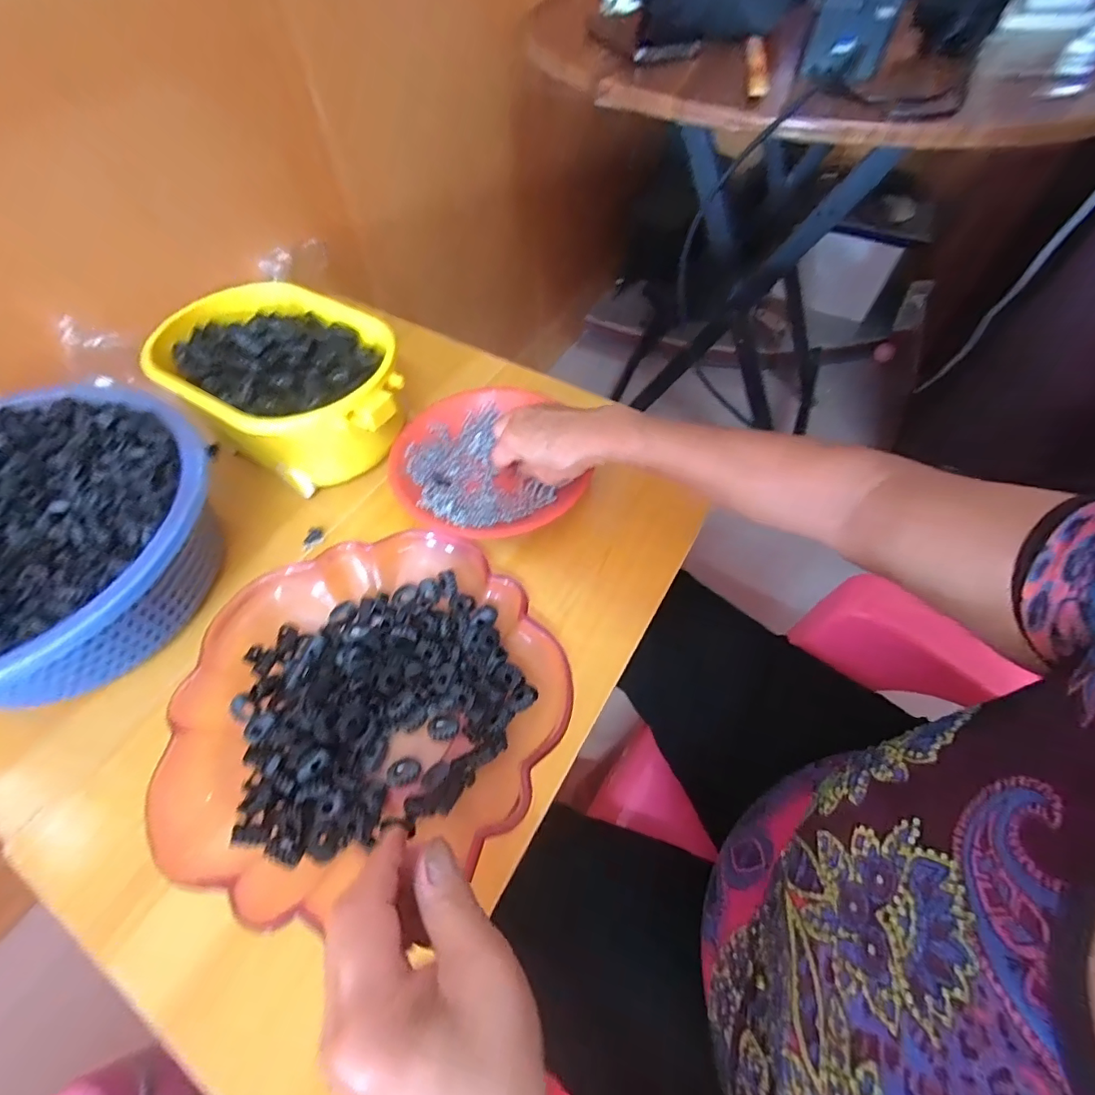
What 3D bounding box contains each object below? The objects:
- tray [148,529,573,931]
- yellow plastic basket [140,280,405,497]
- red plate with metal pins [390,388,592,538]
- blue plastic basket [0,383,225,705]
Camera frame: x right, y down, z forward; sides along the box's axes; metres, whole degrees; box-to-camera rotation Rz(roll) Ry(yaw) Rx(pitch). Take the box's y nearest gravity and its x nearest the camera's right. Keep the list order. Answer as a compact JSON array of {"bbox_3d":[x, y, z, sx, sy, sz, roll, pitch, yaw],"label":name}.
[{"bbox_3d":[-0.121,0.106,0.345,0.252,0.056,0.250,-16,58,-10],"label":"tray"},{"bbox_3d":[-0.253,-0.162,0.494,0.262,0.087,0.173,32,63,19],"label":"yellow plastic basket"},{"bbox_3d":[-0.068,-0.085,0.490,0.165,0.024,0.181,0,57,0],"label":"red plate with metal pins"},{"bbox_3d":[-0.395,0.006,0.392,0.256,0.121,0.263,28,62,17],"label":"blue plastic basket"}]

